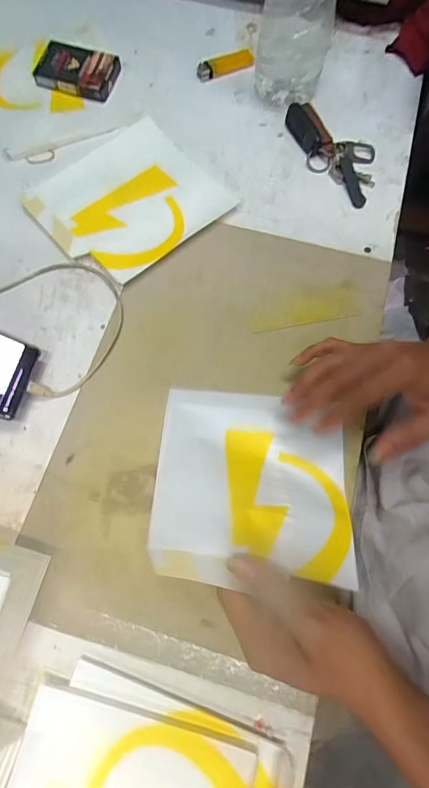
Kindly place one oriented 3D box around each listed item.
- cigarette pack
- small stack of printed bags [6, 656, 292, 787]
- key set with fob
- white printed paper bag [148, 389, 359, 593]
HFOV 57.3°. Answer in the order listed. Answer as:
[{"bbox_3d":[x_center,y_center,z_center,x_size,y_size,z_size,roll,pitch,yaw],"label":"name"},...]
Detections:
[{"bbox_3d":[-0.180,-0.424,0.512,0.103,0.019,0.074,15,72,4],"label":"cigarette pack"},{"bbox_3d":[-0.053,0.298,0.291,0.195,0.015,0.130,15,72,4],"label":"small stack of printed bags"},{"bbox_3d":[0.152,-0.310,0.494,0.080,0.022,0.156,-39,76,-12],"label":"key set with fob"},{"bbox_3d":[0.038,0.074,0.339,0.171,0.026,0.180,12,42,-10],"label":"white printed paper bag"}]

